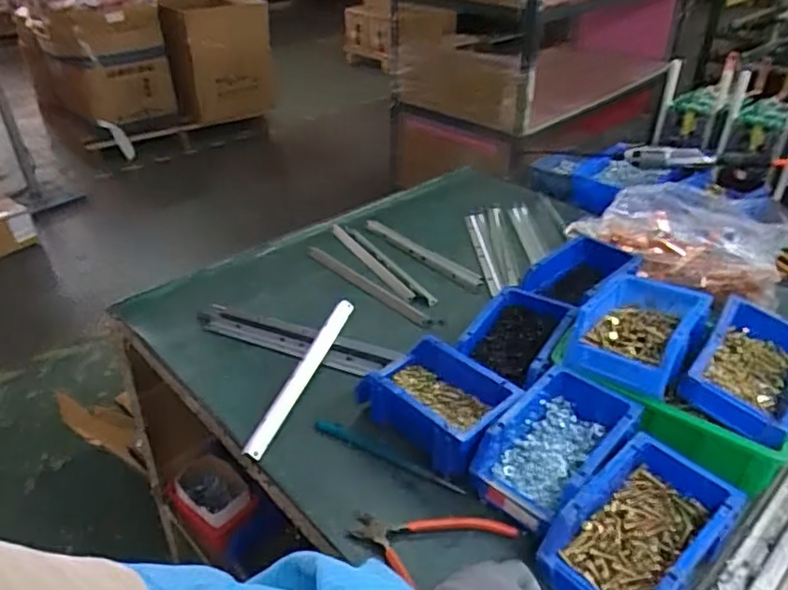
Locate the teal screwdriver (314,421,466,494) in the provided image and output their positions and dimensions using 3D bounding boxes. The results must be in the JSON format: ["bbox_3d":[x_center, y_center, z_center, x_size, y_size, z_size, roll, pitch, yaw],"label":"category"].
[{"bbox_3d":[-0.007,0.171,0.669,0.181,0.009,0.022,17,38,25],"label":"teal screwdriver"}]

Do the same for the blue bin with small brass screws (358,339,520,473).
[{"bbox_3d":[0.043,0.119,0.685,0.161,0.072,0.111,23,41,31],"label":"blue bin with small brass screws"}]

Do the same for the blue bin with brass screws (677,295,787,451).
[{"bbox_3d":[0.371,0.066,0.639,0.110,0.061,0.167,22,40,30],"label":"blue bin with brass screws"}]

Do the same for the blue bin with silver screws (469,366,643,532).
[{"bbox_3d":[0.160,0.152,0.626,0.110,0.062,0.163,28,43,35],"label":"blue bin with silver screws"}]

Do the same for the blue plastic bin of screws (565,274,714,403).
[{"bbox_3d":[0.266,0.044,0.687,0.120,0.062,0.146,21,40,30],"label":"blue plastic bin of screws"}]

